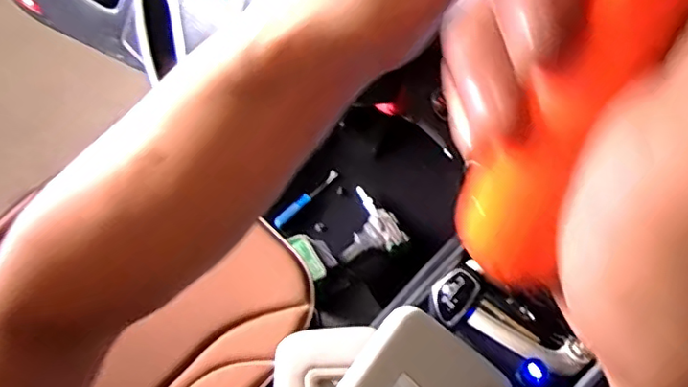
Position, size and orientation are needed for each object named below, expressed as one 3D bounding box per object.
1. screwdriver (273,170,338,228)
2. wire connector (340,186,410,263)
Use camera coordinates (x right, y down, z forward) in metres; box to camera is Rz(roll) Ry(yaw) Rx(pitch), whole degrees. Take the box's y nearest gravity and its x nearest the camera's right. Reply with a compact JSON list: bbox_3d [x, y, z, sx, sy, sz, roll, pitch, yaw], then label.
[{"bbox_3d":[-0.084,0.010,1.300,0.018,0.025,0.203,35,61,25],"label":"screwdriver"},{"bbox_3d":[0.041,0.056,1.223,0.138,0.019,0.173,-15,54,-10],"label":"wire connector"}]

